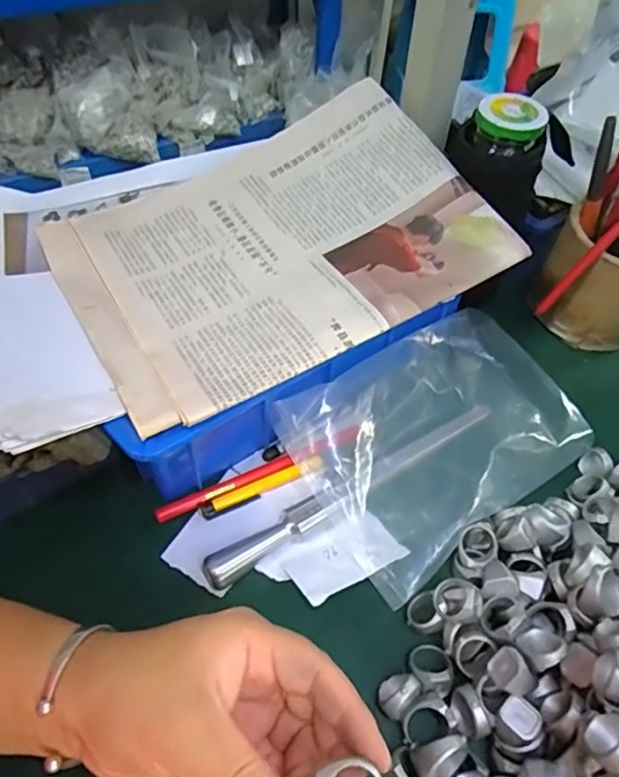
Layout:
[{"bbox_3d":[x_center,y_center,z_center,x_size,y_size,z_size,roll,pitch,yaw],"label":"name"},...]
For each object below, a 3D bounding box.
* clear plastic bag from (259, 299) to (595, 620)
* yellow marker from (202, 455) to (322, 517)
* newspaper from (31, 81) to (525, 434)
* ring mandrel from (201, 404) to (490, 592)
[{"bbox_3d":[0.092,0.025,0.395,0.198,0.037,0.132,-28,58,-23],"label":"clear plastic bag"},{"bbox_3d":[-0.032,0.067,0.396,0.087,0.010,0.009,-19,55,-17],"label":"yellow marker"},{"bbox_3d":[-0.023,-0.106,0.385,0.274,0.049,0.200,-25,56,-20],"label":"newspaper"},{"bbox_3d":[0.034,0.065,0.390,0.230,0.027,0.018,-28,58,-22],"label":"ring mandrel"}]

